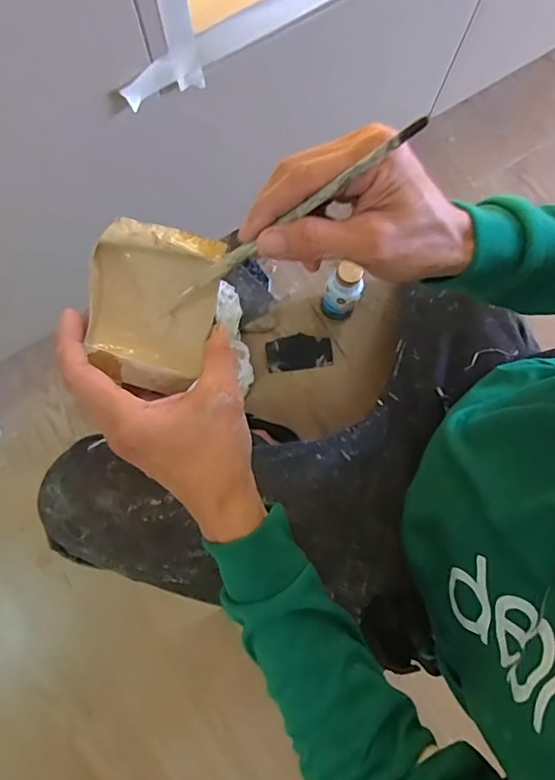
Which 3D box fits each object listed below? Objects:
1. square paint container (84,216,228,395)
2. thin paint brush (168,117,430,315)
[{"bbox_3d":[-0.082,-0.053,0.325,0.080,0.033,0.100,12,80,2],"label":"square paint container"},{"bbox_3d":[0.000,-0.090,0.280,0.181,0.010,0.008,-27,79,32],"label":"thin paint brush"}]

